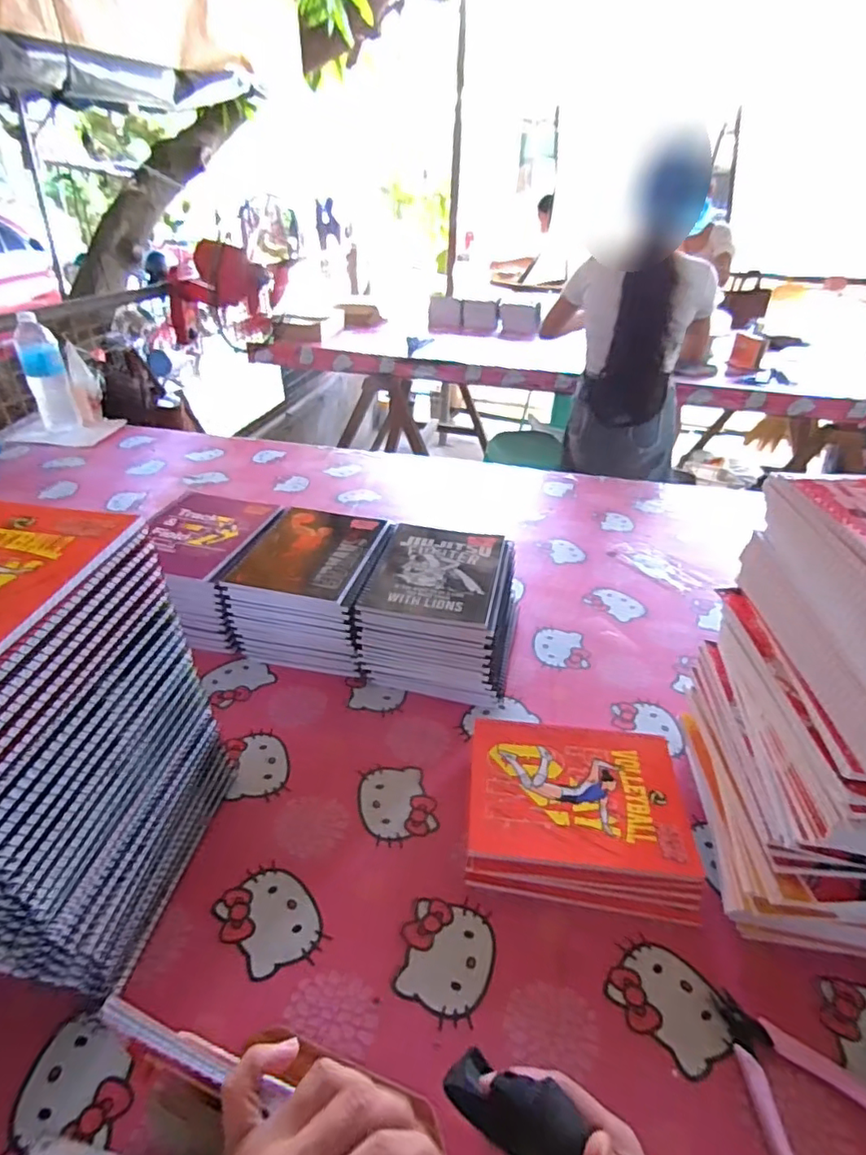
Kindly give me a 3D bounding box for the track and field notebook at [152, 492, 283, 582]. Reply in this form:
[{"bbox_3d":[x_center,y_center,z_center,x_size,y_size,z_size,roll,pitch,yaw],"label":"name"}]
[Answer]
[{"bbox_3d":[-0.308,-0.062,0.766,0.163,0.013,0.196,9,36,9],"label":"track and field notebook"}]

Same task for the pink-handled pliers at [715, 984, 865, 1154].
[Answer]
[{"bbox_3d":[0.261,0.349,0.386,0.094,0.011,0.124,0,35,-5],"label":"pink-handled pliers"}]

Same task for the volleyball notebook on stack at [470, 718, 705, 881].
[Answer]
[{"bbox_3d":[0.139,0.202,0.547,0.197,0.009,0.145,5,37,3],"label":"volleyball notebook on stack"}]

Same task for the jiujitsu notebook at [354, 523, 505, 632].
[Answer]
[{"bbox_3d":[0.006,-0.011,0.715,0.151,0.018,0.196,8,35,7],"label":"jiujitsu notebook"}]

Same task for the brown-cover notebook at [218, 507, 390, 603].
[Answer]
[{"bbox_3d":[-0.157,-0.037,0.736,0.154,0.007,0.194,9,36,9],"label":"brown-cover notebook"}]

